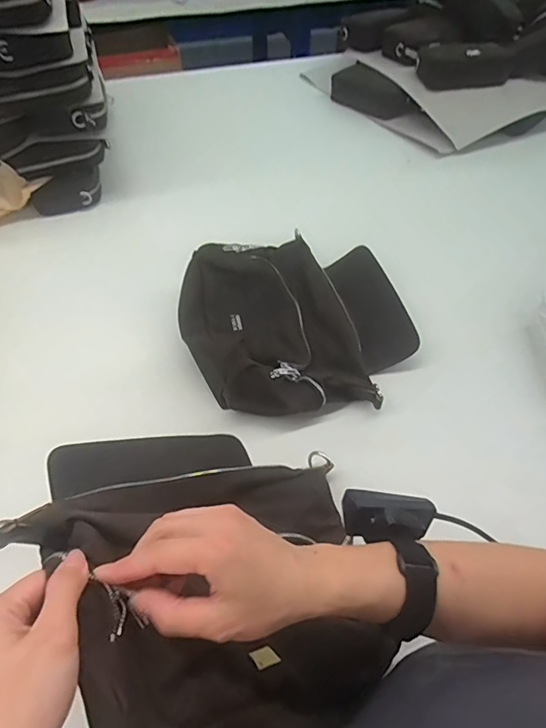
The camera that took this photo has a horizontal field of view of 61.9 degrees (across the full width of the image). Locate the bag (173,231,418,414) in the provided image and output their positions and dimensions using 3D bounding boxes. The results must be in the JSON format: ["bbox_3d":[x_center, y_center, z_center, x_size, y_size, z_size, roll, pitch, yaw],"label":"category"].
[{"bbox_3d":[0.029,-0.077,0.657,0.321,0.078,0.311,-9,53,-7],"label":"bag"}]

